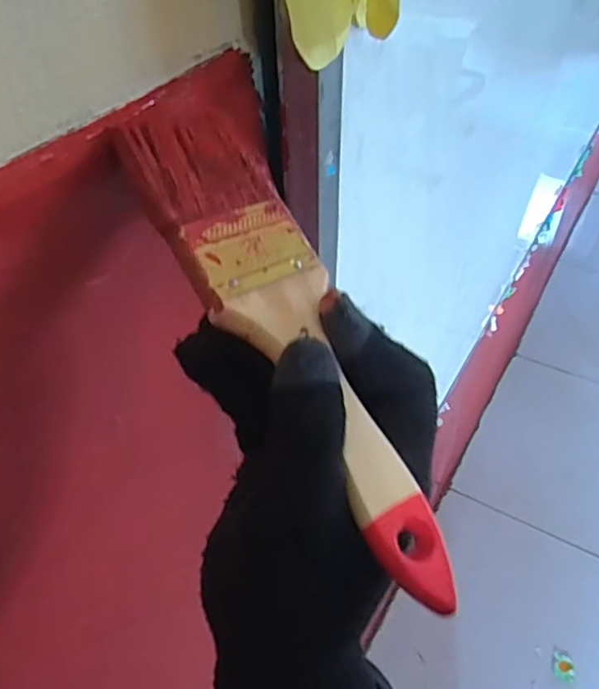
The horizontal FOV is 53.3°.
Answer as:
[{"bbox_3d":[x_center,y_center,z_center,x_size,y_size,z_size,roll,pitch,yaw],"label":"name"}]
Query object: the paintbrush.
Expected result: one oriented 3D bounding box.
[{"bbox_3d":[-0.002,-0.003,0.202,0.048,0.009,0.187,-25,78,-21],"label":"paintbrush"}]

